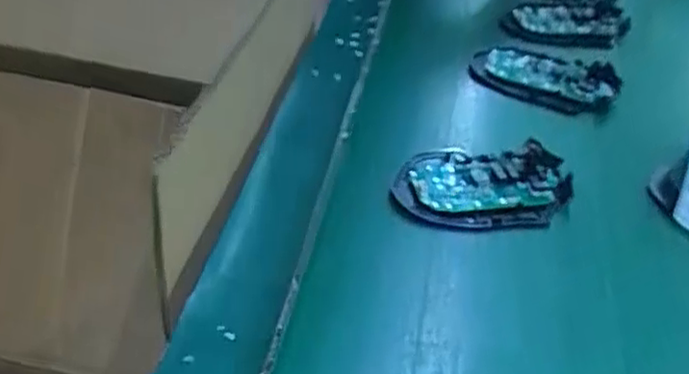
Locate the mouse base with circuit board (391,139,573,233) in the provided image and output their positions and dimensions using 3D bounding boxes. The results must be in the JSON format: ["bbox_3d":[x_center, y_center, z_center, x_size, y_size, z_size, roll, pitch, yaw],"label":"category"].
[{"bbox_3d":[0.090,-0.003,0.453,0.113,0.017,0.063,-1,43,-7],"label":"mouse base with circuit board"}]

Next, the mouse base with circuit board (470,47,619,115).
[{"bbox_3d":[0.162,-0.090,0.568,0.116,0.017,0.065,14,40,8],"label":"mouse base with circuit board"}]

